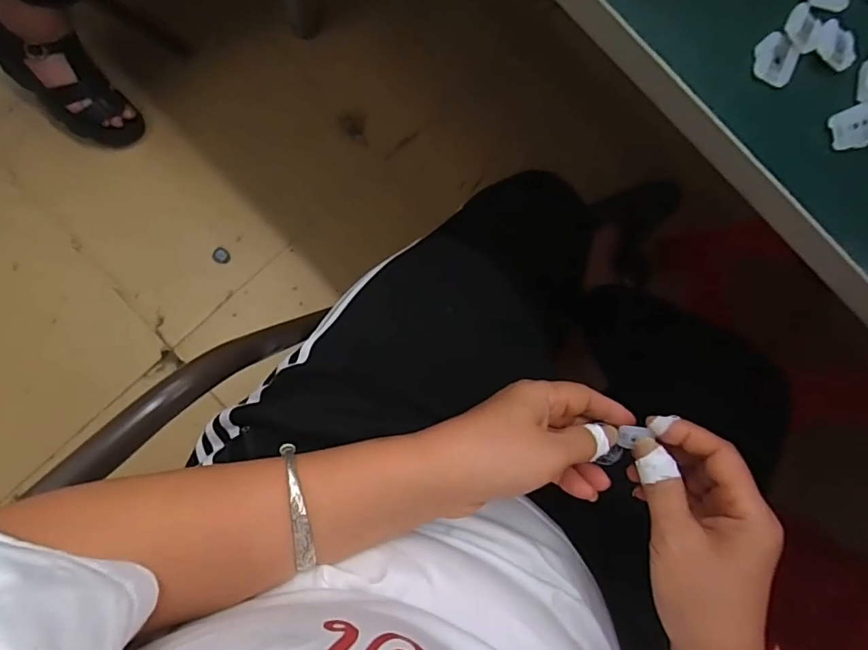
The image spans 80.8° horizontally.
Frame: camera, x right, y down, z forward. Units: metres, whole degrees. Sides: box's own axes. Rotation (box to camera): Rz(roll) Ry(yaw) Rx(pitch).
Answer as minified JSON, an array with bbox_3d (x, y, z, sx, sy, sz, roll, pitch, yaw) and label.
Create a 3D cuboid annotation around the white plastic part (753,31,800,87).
[{"bbox_3d":[0.148,-0.115,0.222,0.017,0.005,0.021,29,85,-3],"label":"white plastic part"}]

